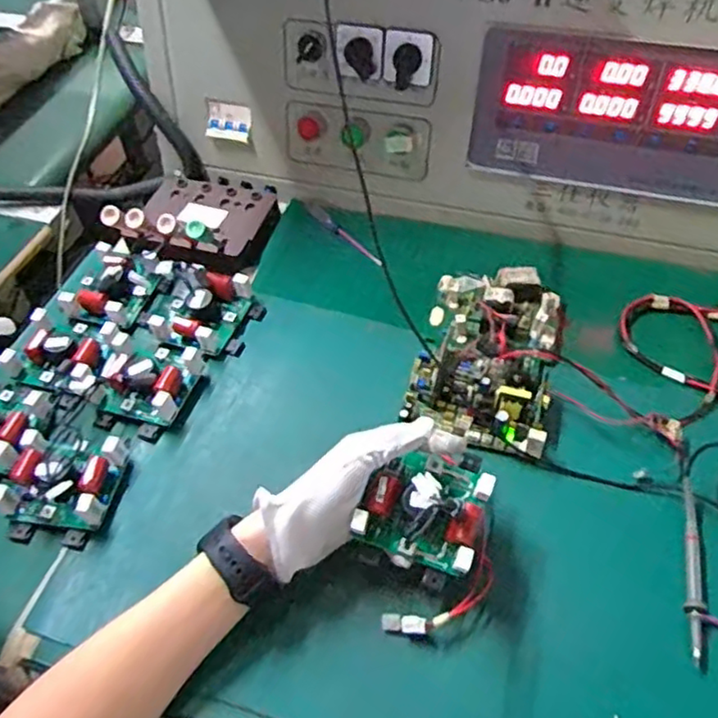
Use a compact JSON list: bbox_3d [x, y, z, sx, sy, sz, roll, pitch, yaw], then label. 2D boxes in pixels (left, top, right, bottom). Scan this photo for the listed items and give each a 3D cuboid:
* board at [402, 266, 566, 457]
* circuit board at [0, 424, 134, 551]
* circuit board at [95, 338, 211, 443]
[{"bbox_3d":[0.119,-0.012,0.593,0.121,0.035,0.186,14,53,14],"label":"board"},{"bbox_3d":[-0.241,0.096,0.535,0.094,0.047,0.102,9,52,10],"label":"circuit board"},{"bbox_3d":[-0.191,0.017,0.590,0.092,0.034,0.100,15,54,14],"label":"circuit board"}]

